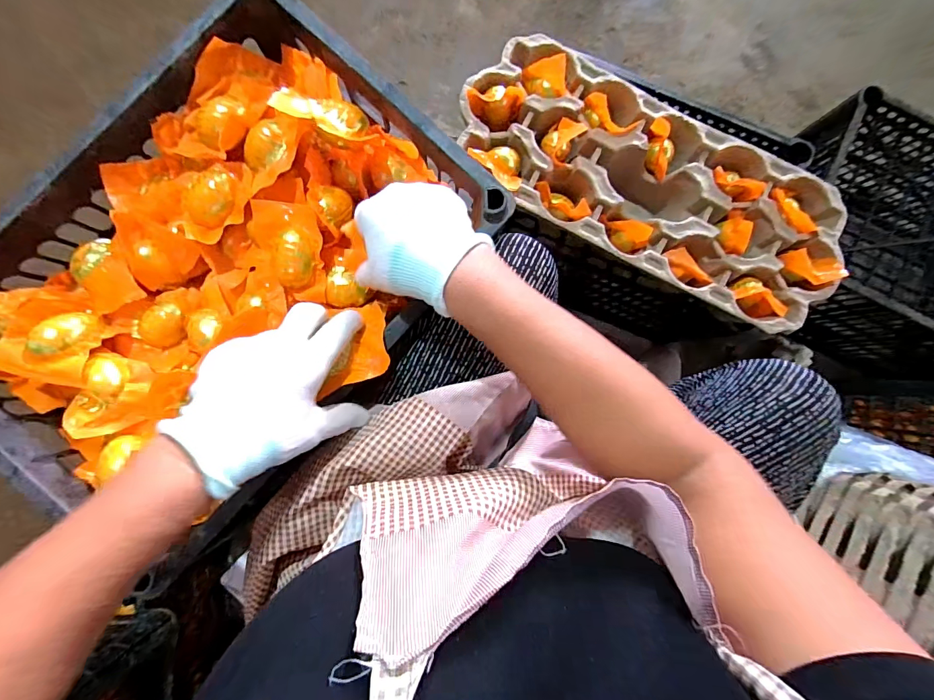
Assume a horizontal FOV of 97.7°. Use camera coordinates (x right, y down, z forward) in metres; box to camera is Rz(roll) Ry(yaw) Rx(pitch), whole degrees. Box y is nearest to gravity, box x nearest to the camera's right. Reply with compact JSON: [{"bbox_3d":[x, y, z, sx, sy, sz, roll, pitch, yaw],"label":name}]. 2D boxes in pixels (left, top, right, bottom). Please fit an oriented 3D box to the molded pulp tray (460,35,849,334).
[{"bbox_3d":[0.234,-0.208,0.536,0.496,0.071,0.207,25,87,-1],"label":"molded pulp tray"}]

